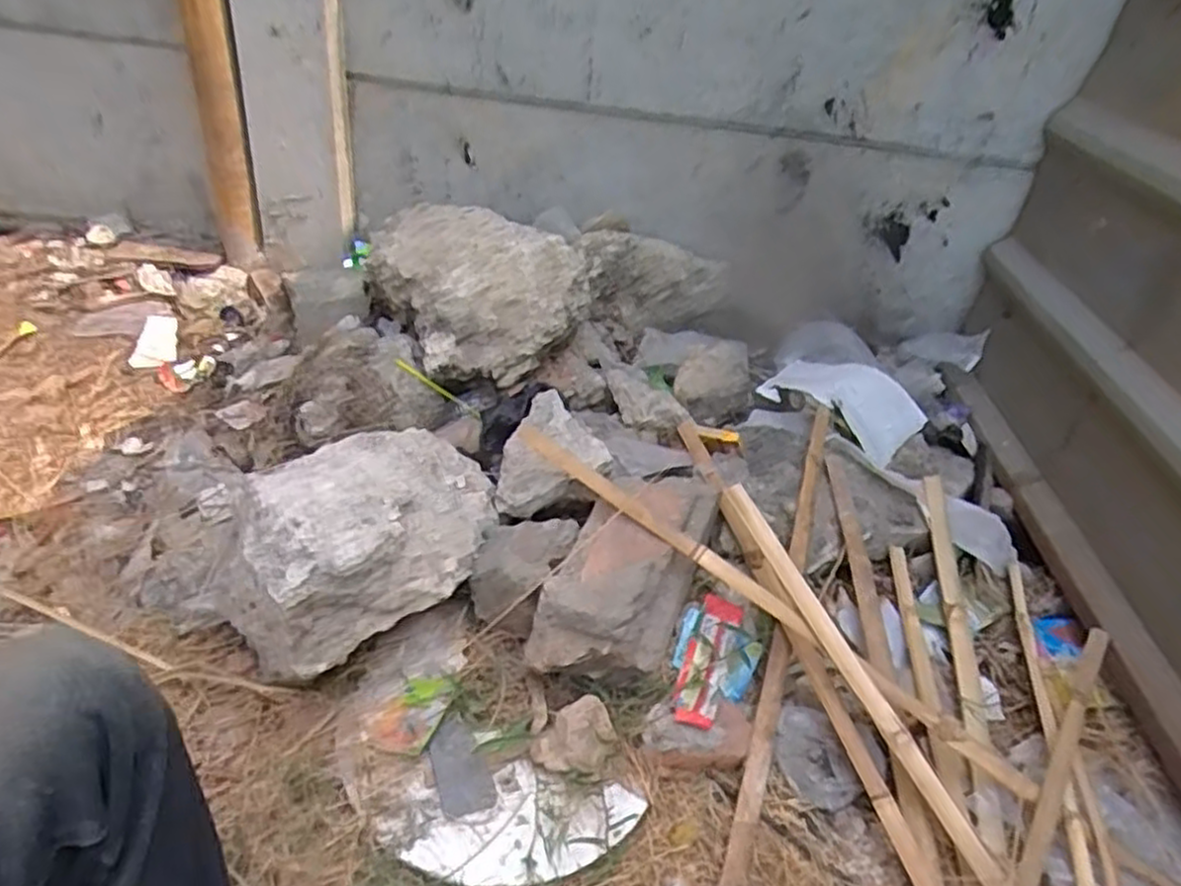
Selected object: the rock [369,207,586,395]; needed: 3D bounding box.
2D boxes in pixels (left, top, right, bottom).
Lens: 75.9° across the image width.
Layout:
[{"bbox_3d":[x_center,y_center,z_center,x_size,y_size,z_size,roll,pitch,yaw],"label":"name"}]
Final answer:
[{"bbox_3d":[-0.202,-0.285,1.346,0.301,0.186,0.414,-19,45,-30],"label":"rock"}]

